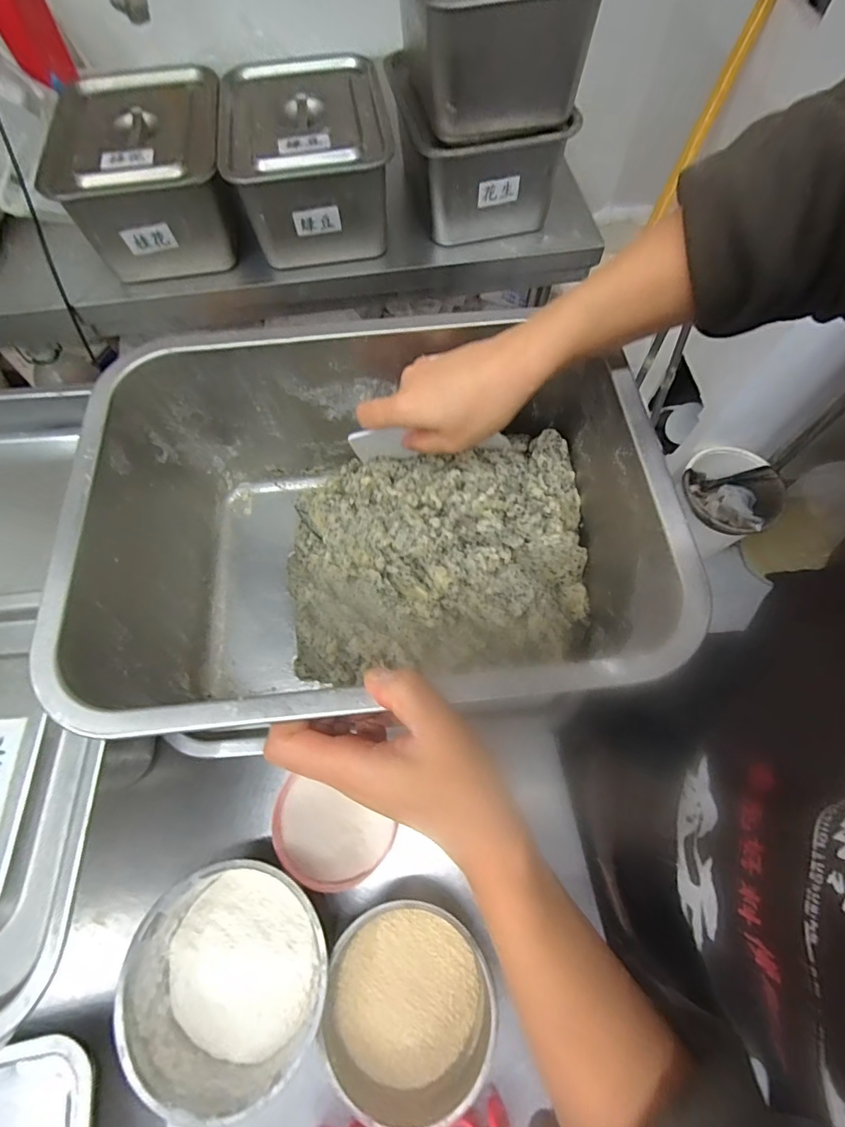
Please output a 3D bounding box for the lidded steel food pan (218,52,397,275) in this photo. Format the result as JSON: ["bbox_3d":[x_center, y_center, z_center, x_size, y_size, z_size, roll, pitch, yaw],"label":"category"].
[{"bbox_3d":[-0.196,-0.702,0.824,0.267,0.147,0.331,-11,66,-3],"label":"lidded steel food pan"}]

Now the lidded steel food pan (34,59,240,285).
[{"bbox_3d":[-0.461,-0.671,0.815,0.249,0.145,0.332,-11,67,-3],"label":"lidded steel food pan"}]

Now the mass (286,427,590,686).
[{"bbox_3d":[0.007,-0.006,0.375,0.229,0.087,0.178,-3,66,0],"label":"mass"}]

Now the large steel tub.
[{"bbox_3d":[-0.031,-0.017,0.347,0.347,0.155,0.251,-3,66,0],"label":"large steel tub"}]

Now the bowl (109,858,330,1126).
[{"bbox_3d":[-0.153,0.336,0.399,0.152,0.086,0.151,-1,66,1],"label":"bowl"}]

